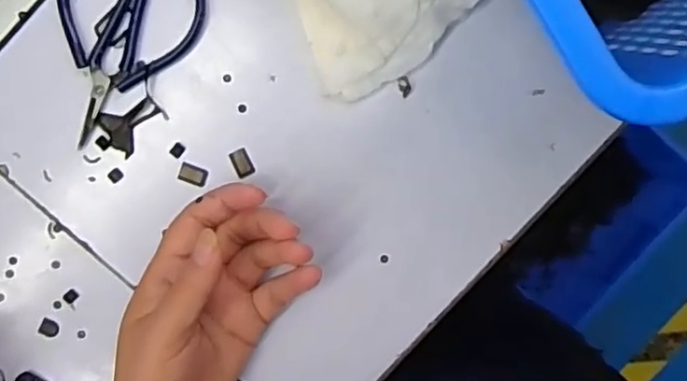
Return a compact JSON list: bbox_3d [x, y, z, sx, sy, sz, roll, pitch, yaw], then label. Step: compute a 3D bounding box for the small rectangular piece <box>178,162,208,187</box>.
[{"bbox_3d":[-0.090,-0.010,0.377,0.017,0.004,0.011,20,94,-3],"label":"small rectangular piece"}]

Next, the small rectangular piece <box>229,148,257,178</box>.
[{"bbox_3d":[-0.061,-0.016,0.376,0.011,0.004,0.016,-24,95,0],"label":"small rectangular piece"}]

